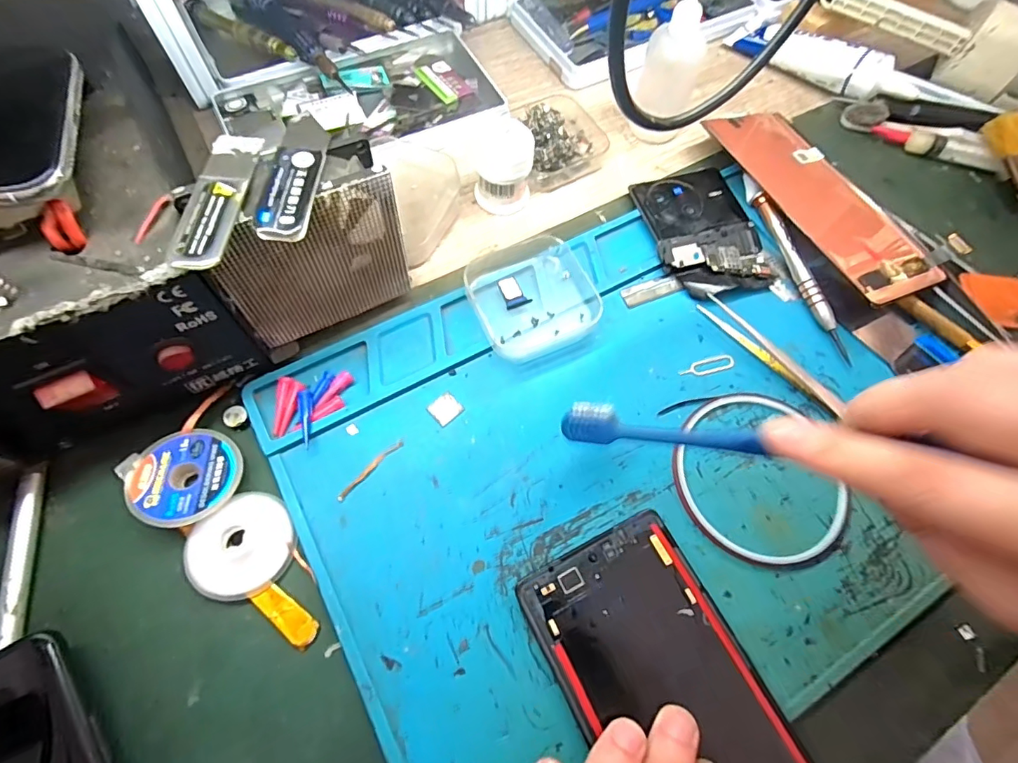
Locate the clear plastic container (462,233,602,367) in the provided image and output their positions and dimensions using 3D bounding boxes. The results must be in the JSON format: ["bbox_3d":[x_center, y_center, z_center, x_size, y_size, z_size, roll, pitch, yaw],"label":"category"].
[{"bbox_3d":[0.012,-0.049,0.271,0.068,0.014,0.070,-22,70,-12],"label":"clear plastic container"}]

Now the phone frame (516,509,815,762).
[{"bbox_3d":[0.073,0.138,0.191,0.073,0.004,0.161,-27,70,-13],"label":"phone frame"}]

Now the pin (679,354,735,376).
[{"bbox_3d":[0.107,-0.008,0.266,0.032,0.004,0.009,-14,71,-9],"label":"pin"}]

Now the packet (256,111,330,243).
[{"bbox_3d":[-0.084,-0.081,0.191,0.019,0.005,0.064,3,67,-2],"label":"packet"}]

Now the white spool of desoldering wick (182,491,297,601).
[{"bbox_3d":[-0.117,0.072,0.214,0.043,0.009,0.039,-40,74,-17],"label":"white spool of desoldering wick"}]

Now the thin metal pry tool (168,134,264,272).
[{"bbox_3d":[-0.109,-0.069,0.184,0.017,0.004,0.070,5,61,-9],"label":"thin metal pry tool"}]

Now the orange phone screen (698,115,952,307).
[{"bbox_3d":[0.189,-0.114,0.301,0.075,0.004,0.157,-21,66,-22],"label":"orange phone screen"}]

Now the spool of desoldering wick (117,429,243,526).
[{"bbox_3d":[-0.146,0.043,0.221,0.045,0.013,0.045,1,67,-2],"label":"spool of desoldering wick"}]

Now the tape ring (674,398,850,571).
[{"bbox_3d":[0.120,0.048,0.240,0.077,0.004,0.086,-21,70,-11],"label":"tape ring"}]

